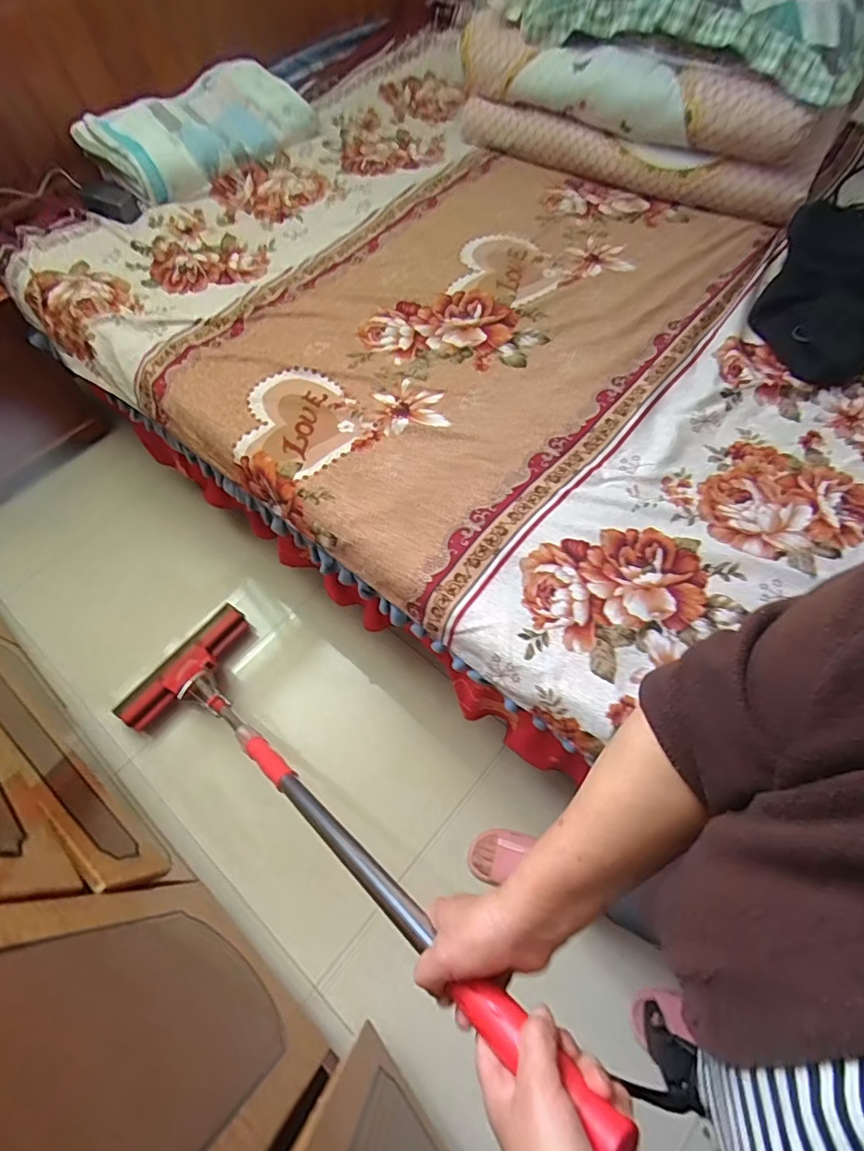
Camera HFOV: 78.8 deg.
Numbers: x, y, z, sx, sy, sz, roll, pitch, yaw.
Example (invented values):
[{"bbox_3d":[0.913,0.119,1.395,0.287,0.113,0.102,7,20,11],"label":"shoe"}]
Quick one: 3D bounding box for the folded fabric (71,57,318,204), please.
[{"bbox_3d":[-0.577,-1.106,1.318,0.504,0.136,0.270,-40,69,-17],"label":"folded fabric"}]

